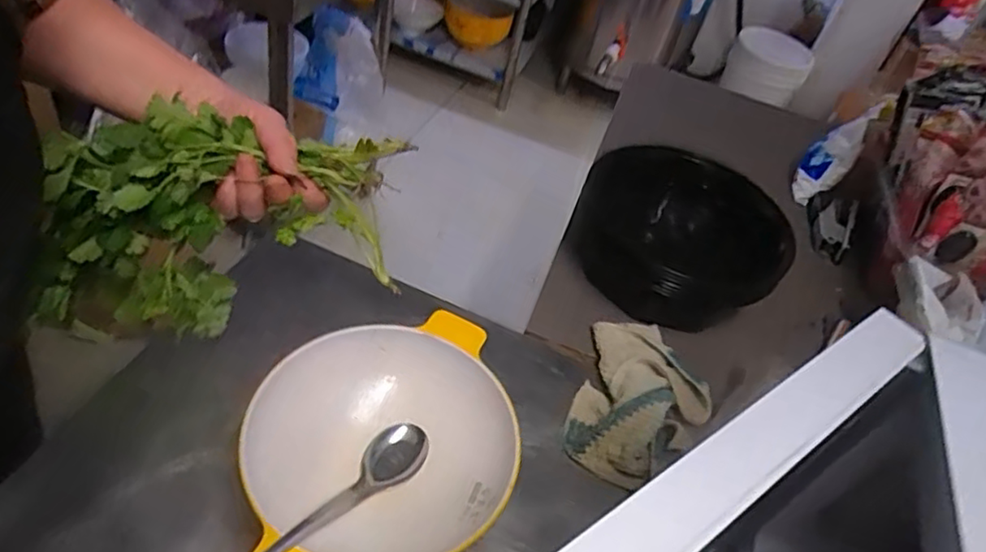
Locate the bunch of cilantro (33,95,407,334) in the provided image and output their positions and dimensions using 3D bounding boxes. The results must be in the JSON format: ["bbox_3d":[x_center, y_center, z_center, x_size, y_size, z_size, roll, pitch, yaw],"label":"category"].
[{"bbox_3d":[-0.200,-0.029,0.475,0.249,0.166,0.069,-2,41,-11],"label":"bunch of cilantro"}]

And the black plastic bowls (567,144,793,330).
[{"bbox_3d":[0.206,-0.044,0.717,0.212,0.088,0.230,4,40,-3],"label":"black plastic bowls"}]

